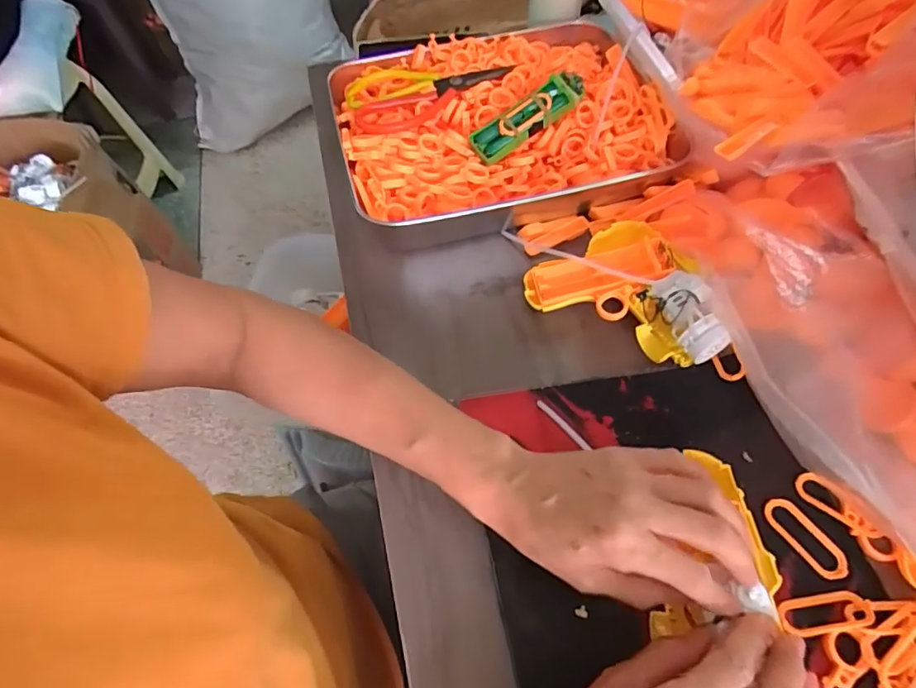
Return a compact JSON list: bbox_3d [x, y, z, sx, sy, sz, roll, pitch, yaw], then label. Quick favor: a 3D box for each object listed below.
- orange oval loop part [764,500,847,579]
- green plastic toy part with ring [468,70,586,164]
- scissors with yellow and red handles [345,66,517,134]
[{"bbox_3d":[0.221,0.123,0.325,0.023,0.004,0.054,-34,63,-15],"label":"orange oval loop part"},{"bbox_3d":[0.063,-0.205,0.469,0.110,0.027,0.027,-35,62,-2],"label":"green plastic toy part with ring"},{"bbox_3d":[-0.032,-0.254,0.504,0.157,0.011,0.094,-25,61,-12],"label":"scissors with yellow and red handles"}]

